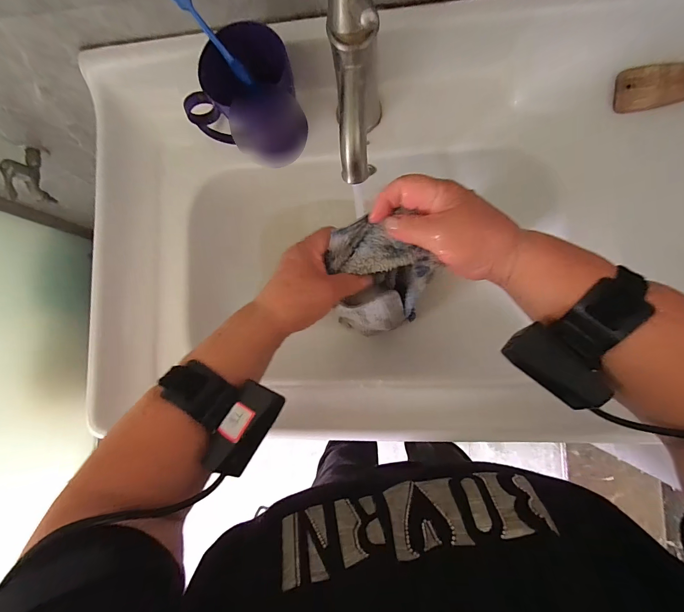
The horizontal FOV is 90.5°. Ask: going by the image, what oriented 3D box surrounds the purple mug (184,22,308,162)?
[{"bbox_3d":[-0.104,-0.233,0.392,0.114,0.111,0.084,8,85,6],"label":"purple mug"}]

